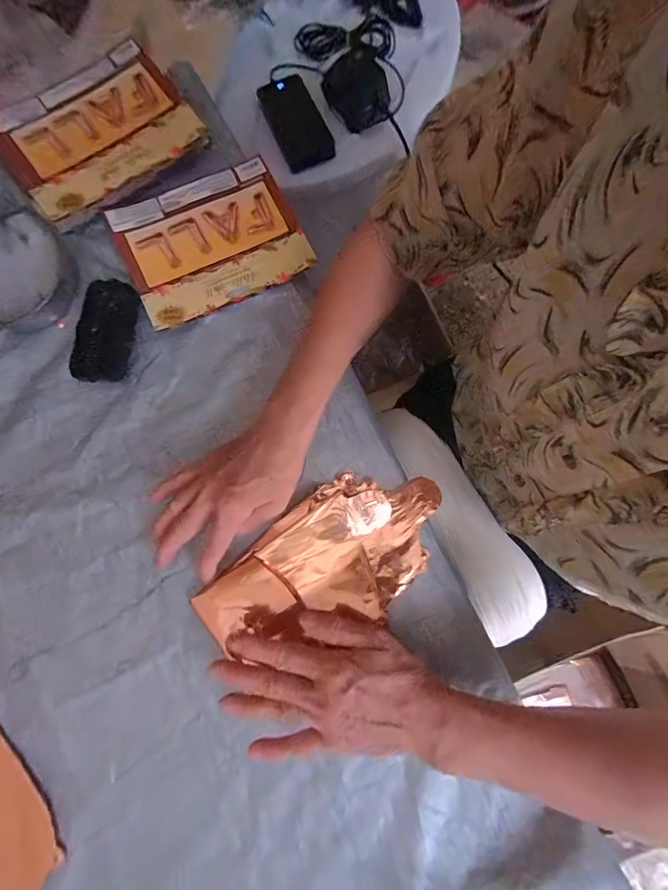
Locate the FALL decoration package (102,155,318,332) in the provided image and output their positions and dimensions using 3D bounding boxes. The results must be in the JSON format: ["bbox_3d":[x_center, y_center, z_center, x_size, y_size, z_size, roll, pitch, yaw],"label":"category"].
[{"bbox_3d":[-0.138,-0.230,0.404,0.191,0.014,0.157,-25,80,-4],"label":"FALL decoration package"}]

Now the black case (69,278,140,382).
[{"bbox_3d":[-0.240,-0.120,0.379,0.048,0.028,0.111,6,80,2],"label":"black case"}]

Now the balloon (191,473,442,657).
[{"bbox_3d":[-0.007,0.106,0.342,0.244,0.023,0.121,-24,80,-9],"label":"balloon"}]

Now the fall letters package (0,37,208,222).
[{"bbox_3d":[-0.271,-0.357,0.400,0.200,0.019,0.158,-34,81,-5],"label":"fall letters package"}]

